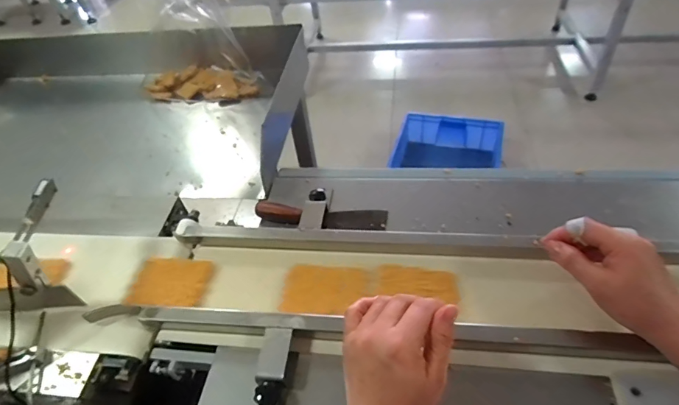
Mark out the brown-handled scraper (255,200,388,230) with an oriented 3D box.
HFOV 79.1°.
[{"bbox_3d":[-0.026,0.018,0.559,0.177,0.025,0.051,4,47,11],"label":"brown-handled scraper"}]

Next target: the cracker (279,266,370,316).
[{"bbox_3d":[-0.017,0.102,0.484,0.099,0.007,0.063,2,47,9],"label":"cracker"}]

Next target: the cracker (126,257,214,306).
[{"bbox_3d":[-0.208,0.098,0.511,0.086,0.013,0.067,2,47,8],"label":"cracker"}]

